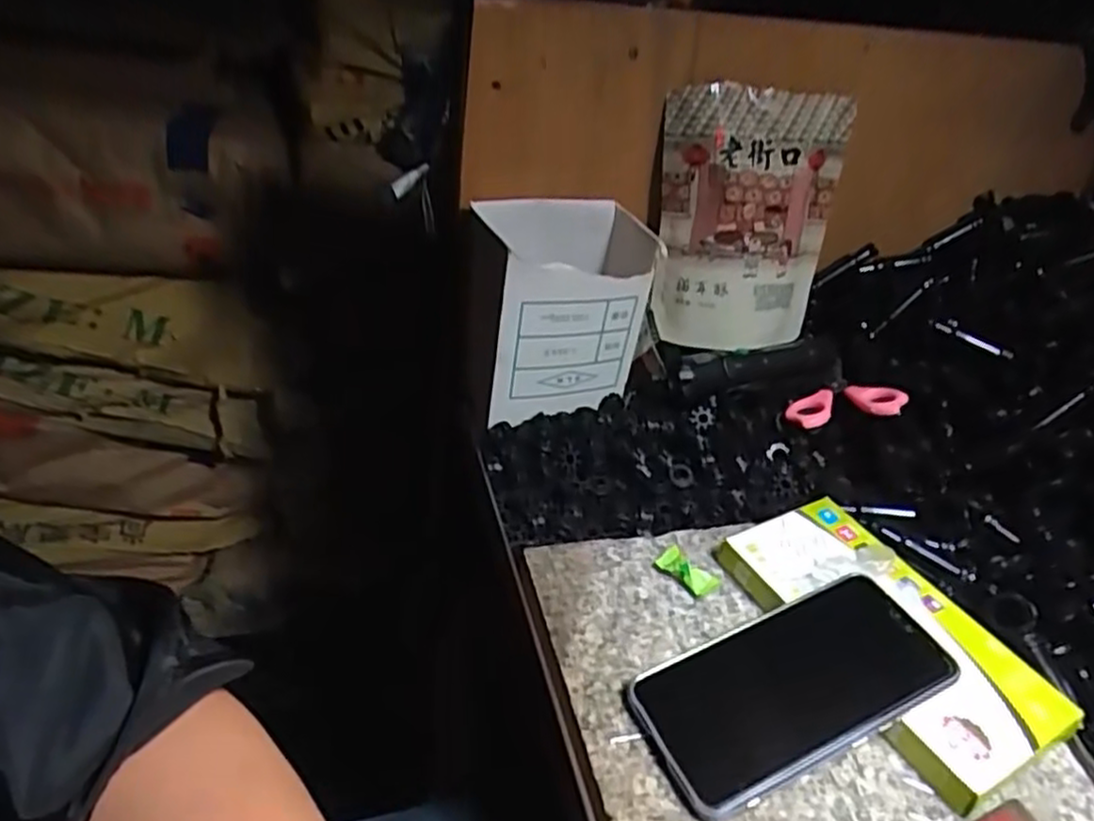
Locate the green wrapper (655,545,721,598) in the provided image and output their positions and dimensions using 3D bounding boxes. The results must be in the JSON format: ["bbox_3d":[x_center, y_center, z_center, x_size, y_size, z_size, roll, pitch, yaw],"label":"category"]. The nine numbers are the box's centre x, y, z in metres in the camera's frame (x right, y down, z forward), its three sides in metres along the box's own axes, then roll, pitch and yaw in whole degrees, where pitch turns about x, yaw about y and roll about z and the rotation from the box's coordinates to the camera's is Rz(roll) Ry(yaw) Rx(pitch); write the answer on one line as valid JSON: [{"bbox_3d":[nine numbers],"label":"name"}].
[{"bbox_3d":[0.084,0.096,0.442,0.037,0.009,0.020,31,41,29],"label":"green wrapper"}]

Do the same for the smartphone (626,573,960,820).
[{"bbox_3d":[0.123,0.135,0.370,0.157,0.007,0.074,-18,40,-18],"label":"smartphone"}]

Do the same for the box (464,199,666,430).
[{"bbox_3d":[0.008,-0.085,0.567,0.128,0.133,0.117,-5,37,-18],"label":"box"}]

